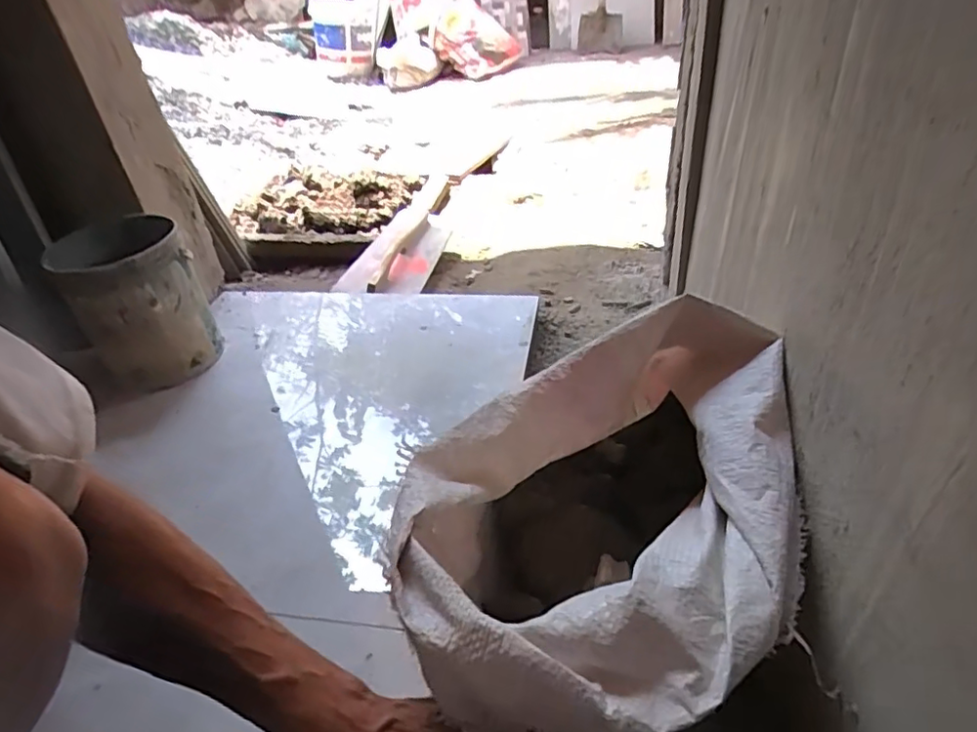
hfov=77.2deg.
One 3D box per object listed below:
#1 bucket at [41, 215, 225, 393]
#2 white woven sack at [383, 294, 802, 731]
[{"bbox_3d":[-0.508,-0.094,0.899,0.171,0.196,0.175,-22,41,-18],"label":"bucket"},{"bbox_3d":[0.107,0.119,0.471,0.367,0.186,0.252,-27,42,-23],"label":"white woven sack"}]

